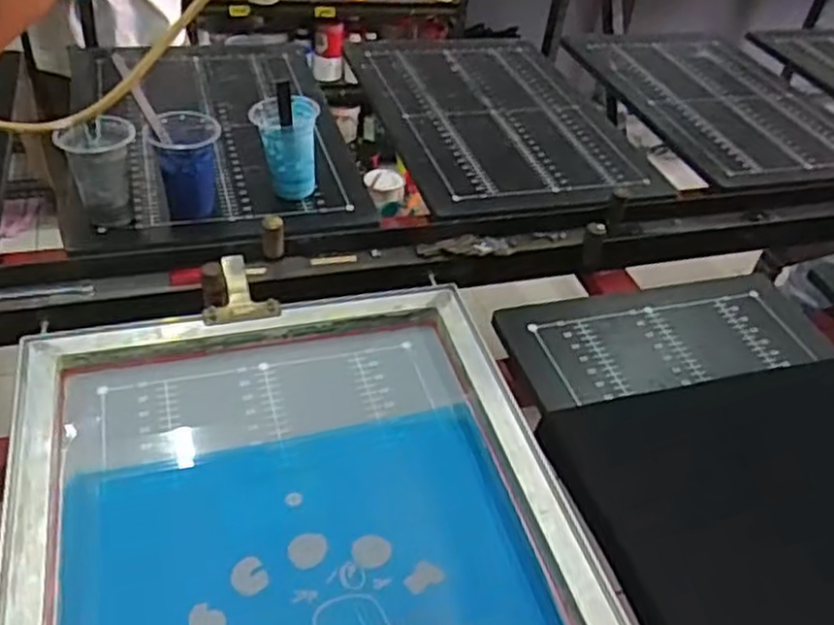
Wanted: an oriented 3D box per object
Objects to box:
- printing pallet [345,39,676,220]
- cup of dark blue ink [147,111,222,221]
[{"bbox_3d":[0.138,-0.348,1.297,0.408,0.034,0.630,-6,41,-16],"label":"printing pallet"},{"bbox_3d":[-0.290,-0.190,0.952,0.078,0.122,0.076,-3,43,-12],"label":"cup of dark blue ink"}]

